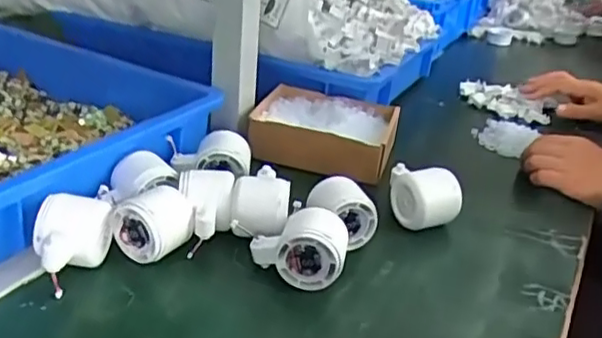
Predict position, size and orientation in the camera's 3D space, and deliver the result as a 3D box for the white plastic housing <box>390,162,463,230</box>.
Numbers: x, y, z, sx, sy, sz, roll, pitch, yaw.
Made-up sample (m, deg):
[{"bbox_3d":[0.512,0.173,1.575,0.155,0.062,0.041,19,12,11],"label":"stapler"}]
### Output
[{"bbox_3d":[0.123,0.024,0.649,0.059,0.059,0.074,-3,28,-17],"label":"white plastic housing"}]

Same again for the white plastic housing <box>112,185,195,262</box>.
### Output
[{"bbox_3d":[-0.130,0.049,0.571,0.058,0.057,0.050,20,30,25],"label":"white plastic housing"}]

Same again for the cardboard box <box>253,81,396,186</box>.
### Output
[{"bbox_3d":[0.028,-0.044,0.782,0.168,0.054,0.145,12,28,13],"label":"cardboard box"}]

